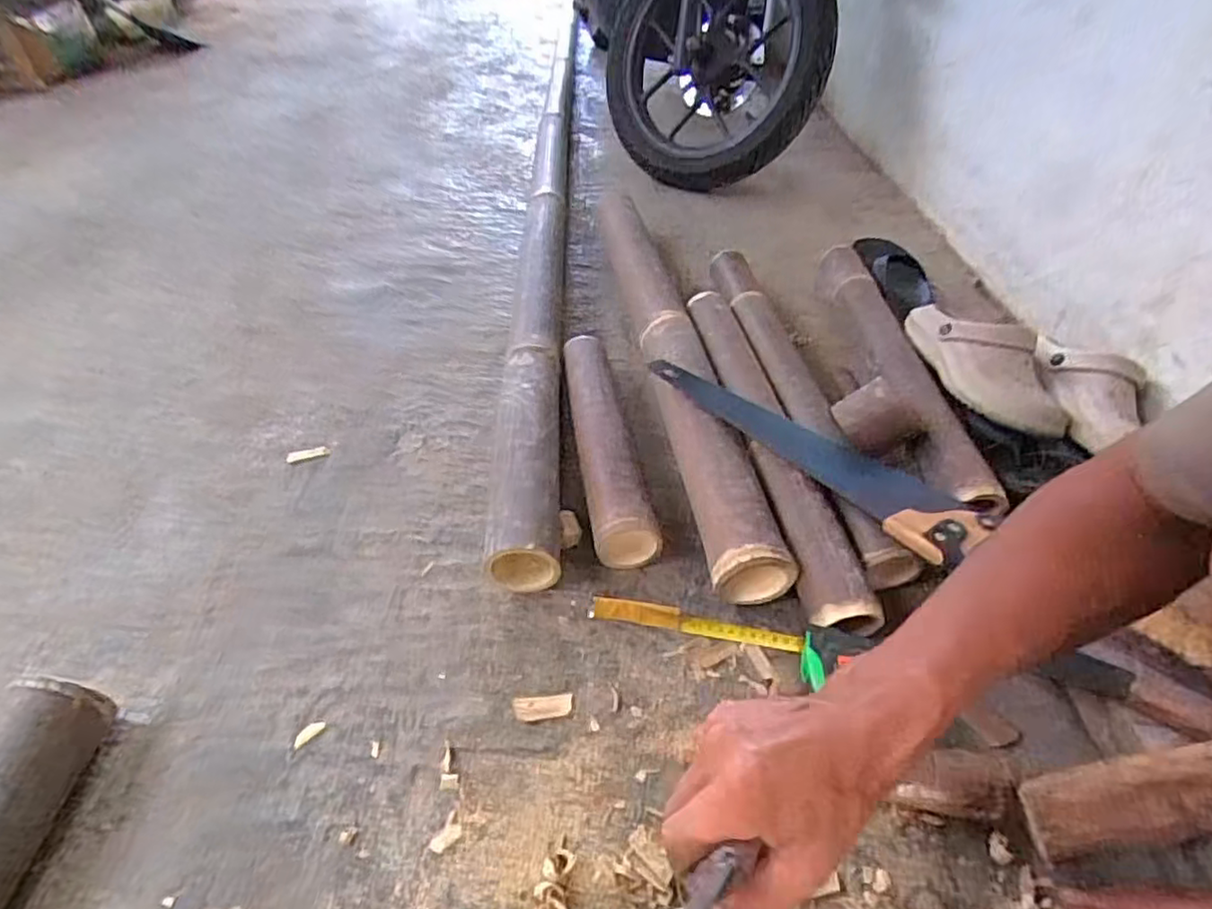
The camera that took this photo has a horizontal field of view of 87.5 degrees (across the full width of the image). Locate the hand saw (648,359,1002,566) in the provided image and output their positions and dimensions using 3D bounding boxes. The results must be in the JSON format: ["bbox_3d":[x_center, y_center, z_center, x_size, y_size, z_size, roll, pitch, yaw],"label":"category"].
[{"bbox_3d":[0.223,-0.018,0.701,0.104,0.021,0.378,-35,54,-30],"label":"hand saw"}]

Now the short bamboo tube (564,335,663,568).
[{"bbox_3d":[-0.012,-0.017,0.762,0.067,0.072,0.345,-9,45,-9],"label":"short bamboo tube"}]

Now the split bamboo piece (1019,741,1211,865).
[{"bbox_3d":[0.372,0.247,0.449,0.132,0.014,0.053,-21,61,15],"label":"split bamboo piece"}]

